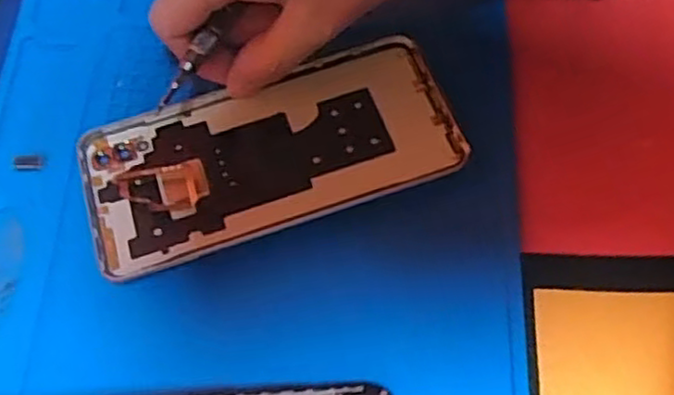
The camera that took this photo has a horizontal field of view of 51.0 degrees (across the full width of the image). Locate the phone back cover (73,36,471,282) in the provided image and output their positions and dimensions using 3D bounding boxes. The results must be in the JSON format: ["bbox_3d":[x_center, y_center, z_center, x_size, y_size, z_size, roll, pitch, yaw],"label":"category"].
[{"bbox_3d":[-0.028,-0.020,0.298,0.154,0.011,0.073,-18,67,-6],"label":"phone back cover"}]

